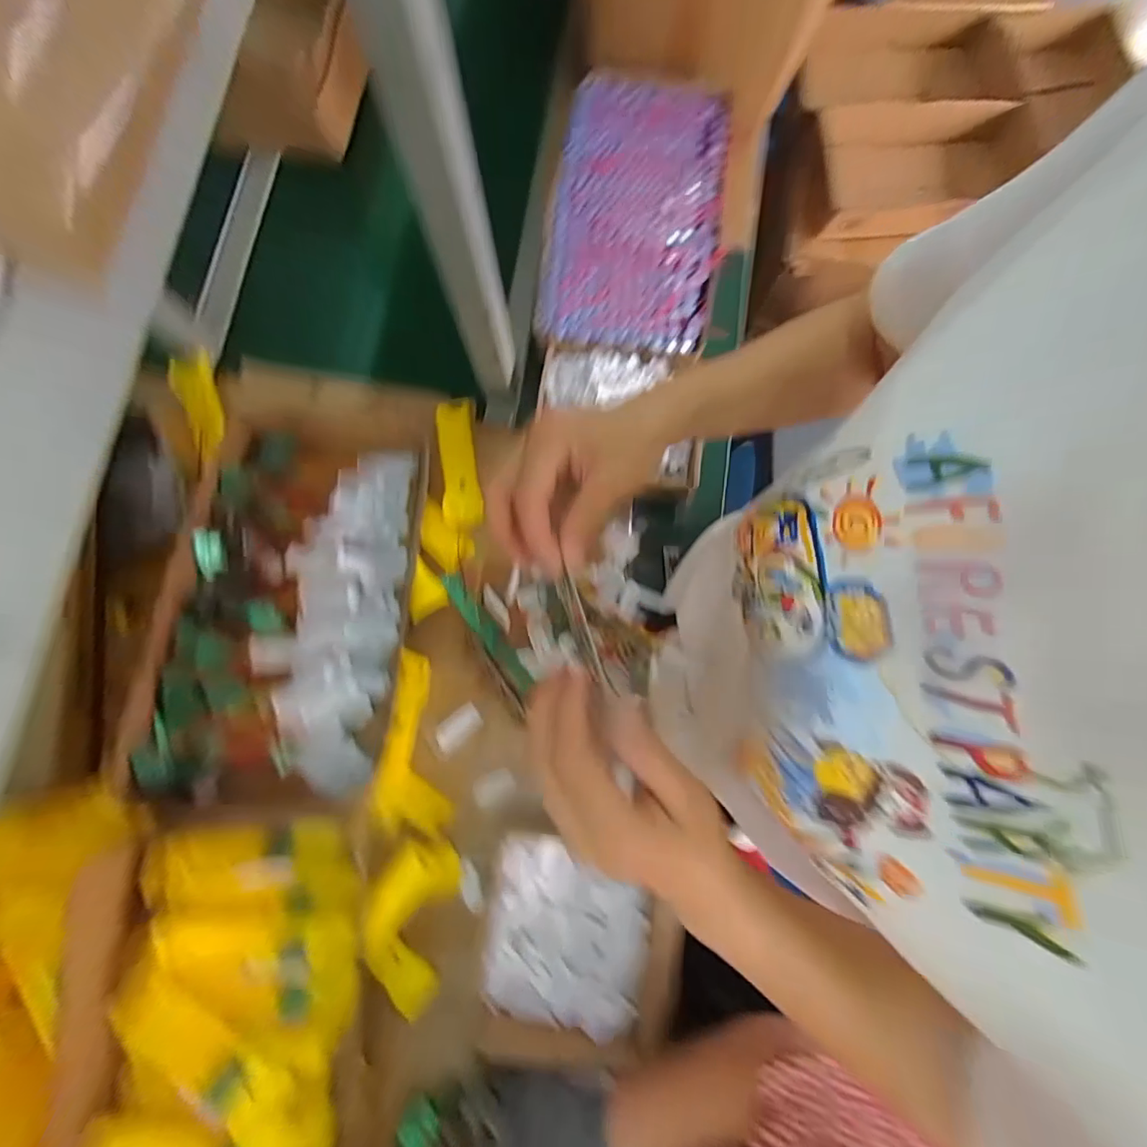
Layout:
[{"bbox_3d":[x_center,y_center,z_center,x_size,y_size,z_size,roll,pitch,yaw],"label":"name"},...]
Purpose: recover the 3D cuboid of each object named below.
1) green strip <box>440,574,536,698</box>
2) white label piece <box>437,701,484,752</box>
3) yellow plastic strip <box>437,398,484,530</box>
[{"bbox_3d":[-0.110,0.073,0.638,0.025,0.013,0.176,-37,81,-6],"label":"green strip"},{"bbox_3d":[-0.143,0.191,0.621,0.060,0.007,0.032,-40,82,-6],"label":"white label piece"},{"bbox_3d":[-0.153,-0.148,0.679,0.052,0.005,0.174,-3,87,-21],"label":"yellow plastic strip"}]

